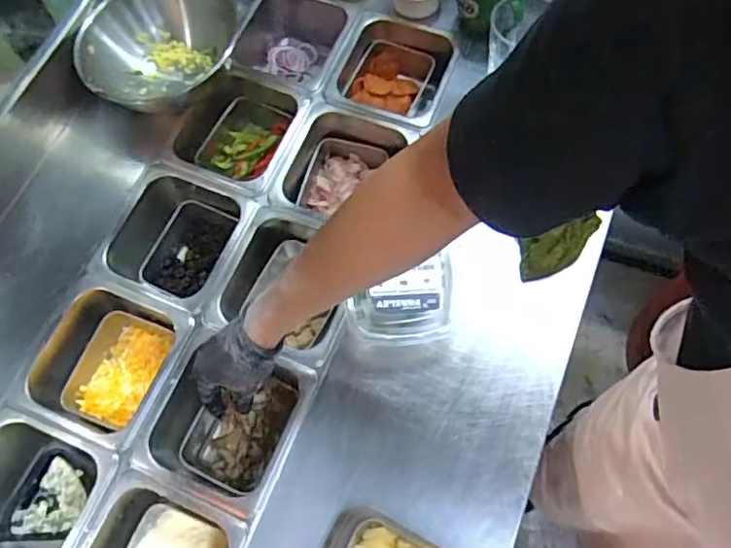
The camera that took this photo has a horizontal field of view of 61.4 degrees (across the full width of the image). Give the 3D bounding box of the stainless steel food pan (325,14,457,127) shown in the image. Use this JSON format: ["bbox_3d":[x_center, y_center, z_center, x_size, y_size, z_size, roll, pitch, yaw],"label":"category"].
[{"bbox_3d":[0.038,-0.281,0.898,0.150,0.085,0.171,17,70,8],"label":"stainless steel food pan"}]

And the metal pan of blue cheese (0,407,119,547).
[{"bbox_3d":[-0.383,0.262,0.711,0.180,0.098,0.173,20,70,9],"label":"metal pan of blue cheese"}]

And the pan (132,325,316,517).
[{"bbox_3d":[-0.161,0.179,0.740,0.155,0.100,0.173,22,70,10],"label":"pan"}]

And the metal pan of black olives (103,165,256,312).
[{"bbox_3d":[-0.240,-0.035,0.819,0.159,0.108,0.168,21,70,9],"label":"metal pan of black olives"}]

